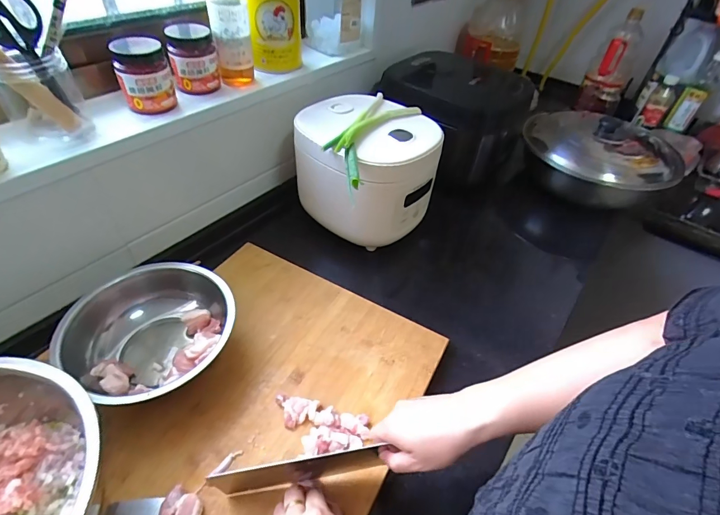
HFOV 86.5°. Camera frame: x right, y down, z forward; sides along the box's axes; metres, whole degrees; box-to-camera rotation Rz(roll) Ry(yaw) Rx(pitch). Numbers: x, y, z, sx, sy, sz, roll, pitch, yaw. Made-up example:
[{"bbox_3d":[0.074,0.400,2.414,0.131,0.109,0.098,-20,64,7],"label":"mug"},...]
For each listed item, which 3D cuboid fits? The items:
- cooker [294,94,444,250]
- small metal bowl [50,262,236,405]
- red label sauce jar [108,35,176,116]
[{"bbox_3d":[0.015,-0.164,0.700,0.227,0.172,0.199,36,53,28],"label":"cooker"},{"bbox_3d":[-0.264,0.096,0.504,0.181,0.071,0.188,3,44,-3],"label":"small metal bowl"},{"bbox_3d":[-0.307,-0.264,0.544,0.067,0.079,0.066,-13,47,-18],"label":"red label sauce jar"}]

